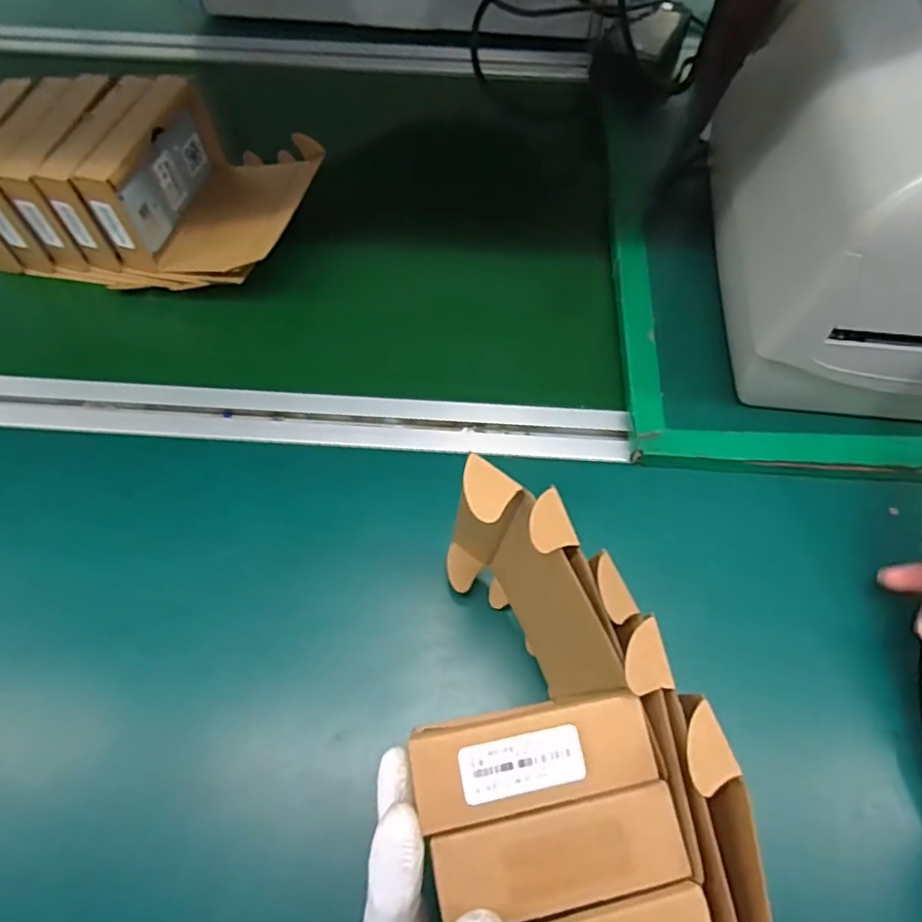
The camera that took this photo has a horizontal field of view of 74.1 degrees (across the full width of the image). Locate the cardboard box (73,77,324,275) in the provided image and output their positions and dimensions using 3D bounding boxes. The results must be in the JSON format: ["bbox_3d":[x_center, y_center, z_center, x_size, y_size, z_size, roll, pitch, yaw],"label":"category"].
[{"bbox_3d":[-0.184,-0.210,0.460,0.117,0.075,0.140,17,64,7],"label":"cardboard box"}]

